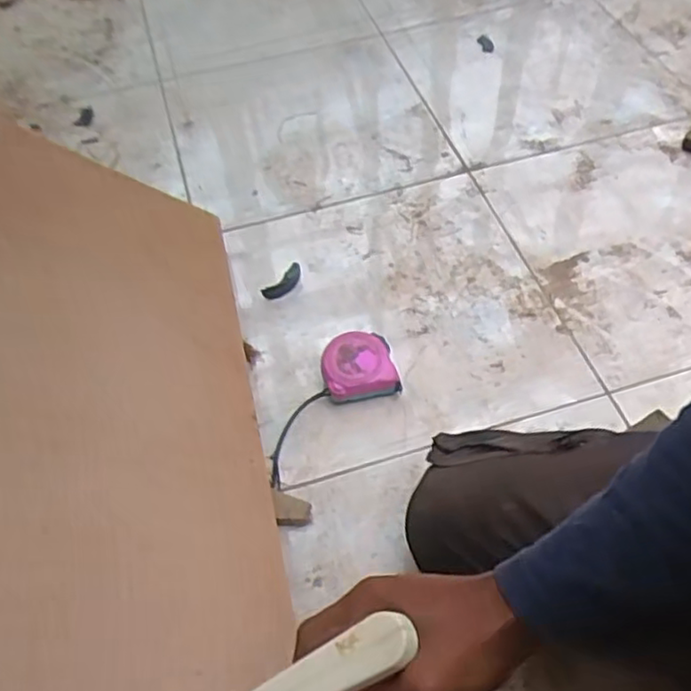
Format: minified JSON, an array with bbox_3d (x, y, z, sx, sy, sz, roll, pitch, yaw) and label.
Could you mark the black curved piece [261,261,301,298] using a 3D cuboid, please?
[{"bbox_3d":[-0.077,-0.081,0.863,0.027,0.006,0.067,34,64,24],"label":"black curved piece"}]

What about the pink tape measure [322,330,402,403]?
[{"bbox_3d":[0.013,0.024,0.756,0.079,0.045,0.072,-14,55,-6],"label":"pink tape measure"}]

